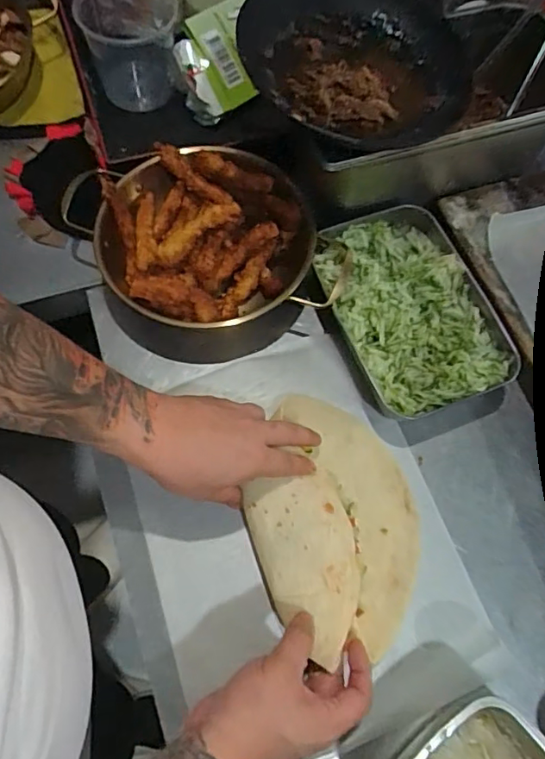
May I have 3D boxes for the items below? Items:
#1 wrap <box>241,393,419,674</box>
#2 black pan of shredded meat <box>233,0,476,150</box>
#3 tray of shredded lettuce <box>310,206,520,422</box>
[{"bbox_3d":[0.056,0.121,0.480,0.154,0.052,0.225,-17,69,-9],"label":"wrap"},{"bbox_3d":[0.085,-0.315,0.500,0.226,0.053,0.215,15,68,4],"label":"black pan of shredded meat"},{"bbox_3d":[0.136,-0.068,0.552,0.155,0.052,0.219,-16,69,-9],"label":"tray of shredded lettuce"}]

